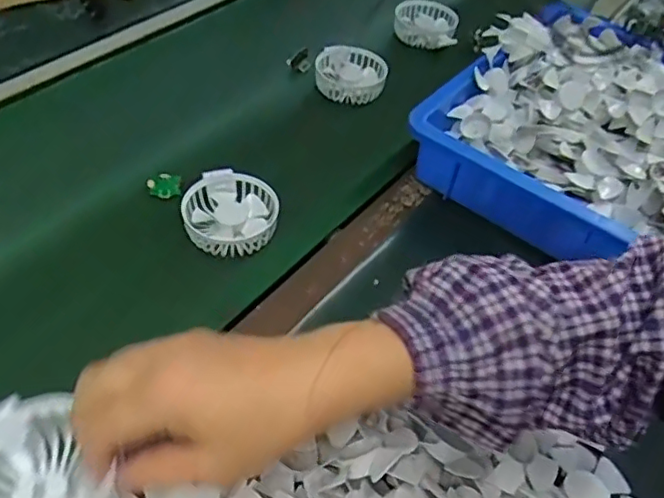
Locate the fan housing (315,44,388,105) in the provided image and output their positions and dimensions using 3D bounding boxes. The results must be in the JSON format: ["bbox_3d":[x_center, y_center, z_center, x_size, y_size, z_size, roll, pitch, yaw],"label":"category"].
[{"bbox_3d":[0.024,-0.223,0.751,0.086,0.034,0.083,2,47,-2],"label":"fan housing"}]

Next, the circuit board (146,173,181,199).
[{"bbox_3d":[-0.170,-0.066,0.598,0.032,0.010,0.028,16,75,2],"label":"circuit board"}]

